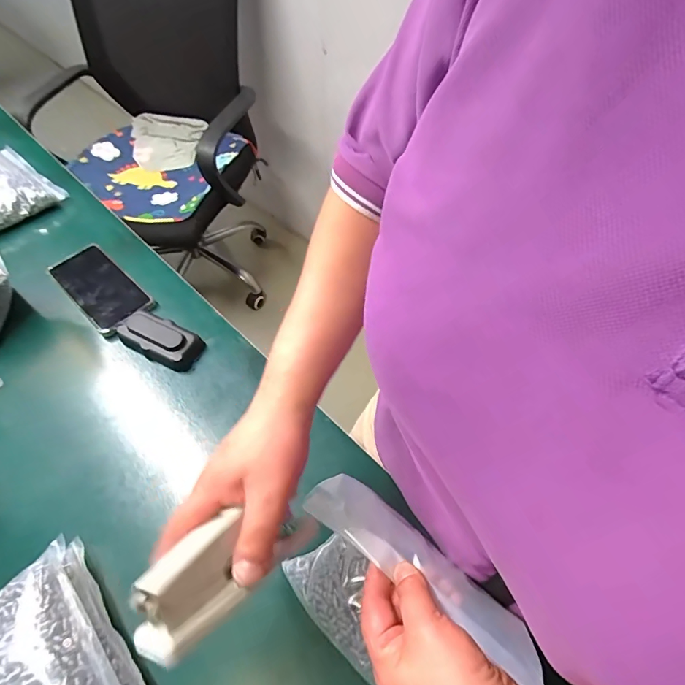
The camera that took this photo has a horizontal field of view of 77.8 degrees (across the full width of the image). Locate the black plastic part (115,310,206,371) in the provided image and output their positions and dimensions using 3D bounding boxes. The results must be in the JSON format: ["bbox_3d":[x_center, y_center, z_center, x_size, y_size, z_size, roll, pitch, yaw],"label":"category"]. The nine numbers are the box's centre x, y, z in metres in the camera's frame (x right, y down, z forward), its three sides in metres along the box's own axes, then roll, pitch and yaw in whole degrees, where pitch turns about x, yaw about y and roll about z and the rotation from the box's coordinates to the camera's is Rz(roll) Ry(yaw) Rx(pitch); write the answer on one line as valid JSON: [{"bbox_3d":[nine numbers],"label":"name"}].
[{"bbox_3d":[-0.231,-0.007,0.529,0.111,0.023,0.049,24,59,16],"label":"black plastic part"}]

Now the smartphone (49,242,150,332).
[{"bbox_3d":[-0.335,-0.080,0.583,0.168,0.009,0.077,39,60,24],"label":"smartphone"}]

